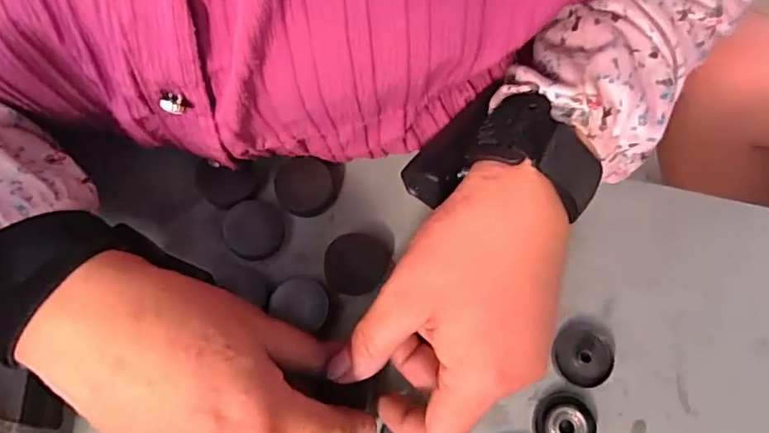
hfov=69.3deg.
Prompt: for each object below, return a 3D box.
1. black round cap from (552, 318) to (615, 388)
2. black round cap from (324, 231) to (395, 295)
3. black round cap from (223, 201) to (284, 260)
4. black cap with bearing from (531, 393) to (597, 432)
[{"bbox_3d":[0.112,0.076,0.311,0.033,0.010,0.036,0,73,-1],"label":"black round cap"},{"bbox_3d":[-0.015,0.027,0.316,0.037,0.015,0.032,-7,74,-3],"label":"black round cap"},{"bbox_3d":[-0.076,0.008,0.323,0.033,0.004,0.033,0,87,-9],"label":"black round cap"},{"bbox_3d":[0.097,0.113,0.299,0.032,0.010,0.033,0,73,-1],"label":"black cap with bearing"}]

